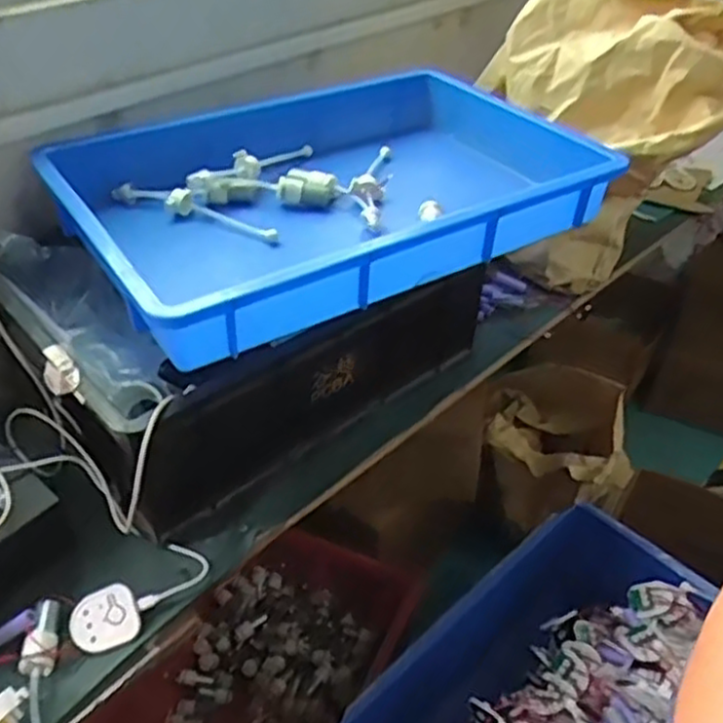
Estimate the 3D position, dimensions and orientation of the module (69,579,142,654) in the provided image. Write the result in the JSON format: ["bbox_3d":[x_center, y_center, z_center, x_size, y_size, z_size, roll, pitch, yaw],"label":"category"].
[{"bbox_3d":[-0.227,0.228,0.663,0.059,0.007,0.059,-27,68,-9],"label":"module"}]

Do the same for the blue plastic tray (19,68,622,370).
[{"bbox_3d":[-0.044,-0.205,0.874,0.577,0.108,0.425,-21,45,-24],"label":"blue plastic tray"}]

